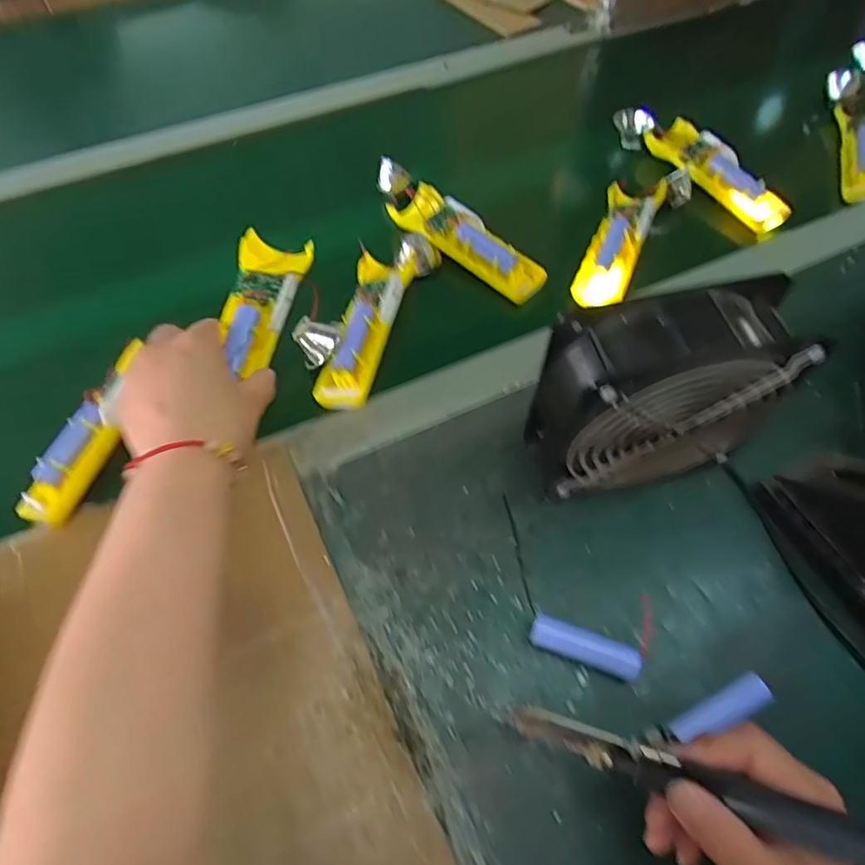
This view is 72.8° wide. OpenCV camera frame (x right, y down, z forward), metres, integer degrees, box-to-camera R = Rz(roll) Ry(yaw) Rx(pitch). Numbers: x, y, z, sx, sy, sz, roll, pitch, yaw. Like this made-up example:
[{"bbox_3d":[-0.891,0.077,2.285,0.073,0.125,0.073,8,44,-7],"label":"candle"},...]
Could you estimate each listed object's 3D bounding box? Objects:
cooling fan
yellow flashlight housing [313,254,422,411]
[{"bbox_3d":[0.147,-0.019,0.399,0.147,0.159,0.061,-9,60,-5],"label":"cooling fan"},{"bbox_3d":[-0.058,-0.097,0.508,0.047,0.034,0.164,13,60,8],"label":"yellow flashlight housing"}]

